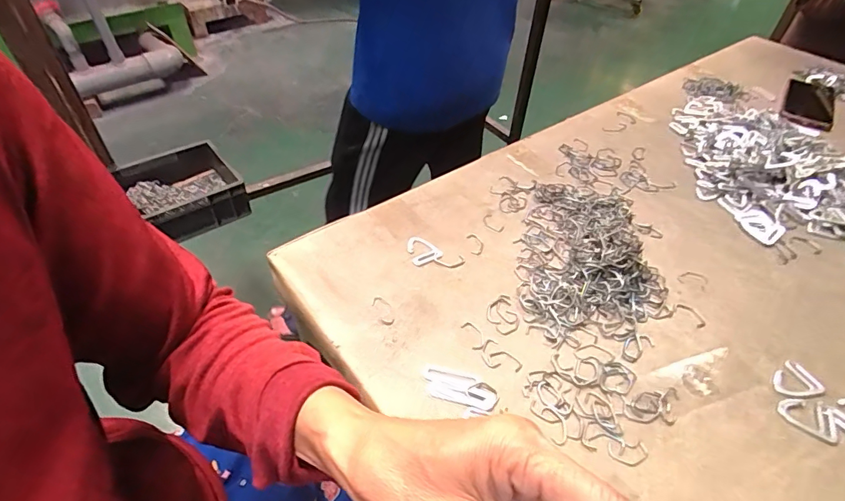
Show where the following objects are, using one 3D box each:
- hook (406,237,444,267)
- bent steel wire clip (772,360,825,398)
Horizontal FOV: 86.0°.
[{"bbox_3d":[0.000,-0.001,0.528,0.034,0.006,0.043,-17,48,-21],"label":"hook"},{"bbox_3d":[0.348,0.123,0.424,0.041,0.004,0.036,-14,47,-18],"label":"bent steel wire clip"}]

